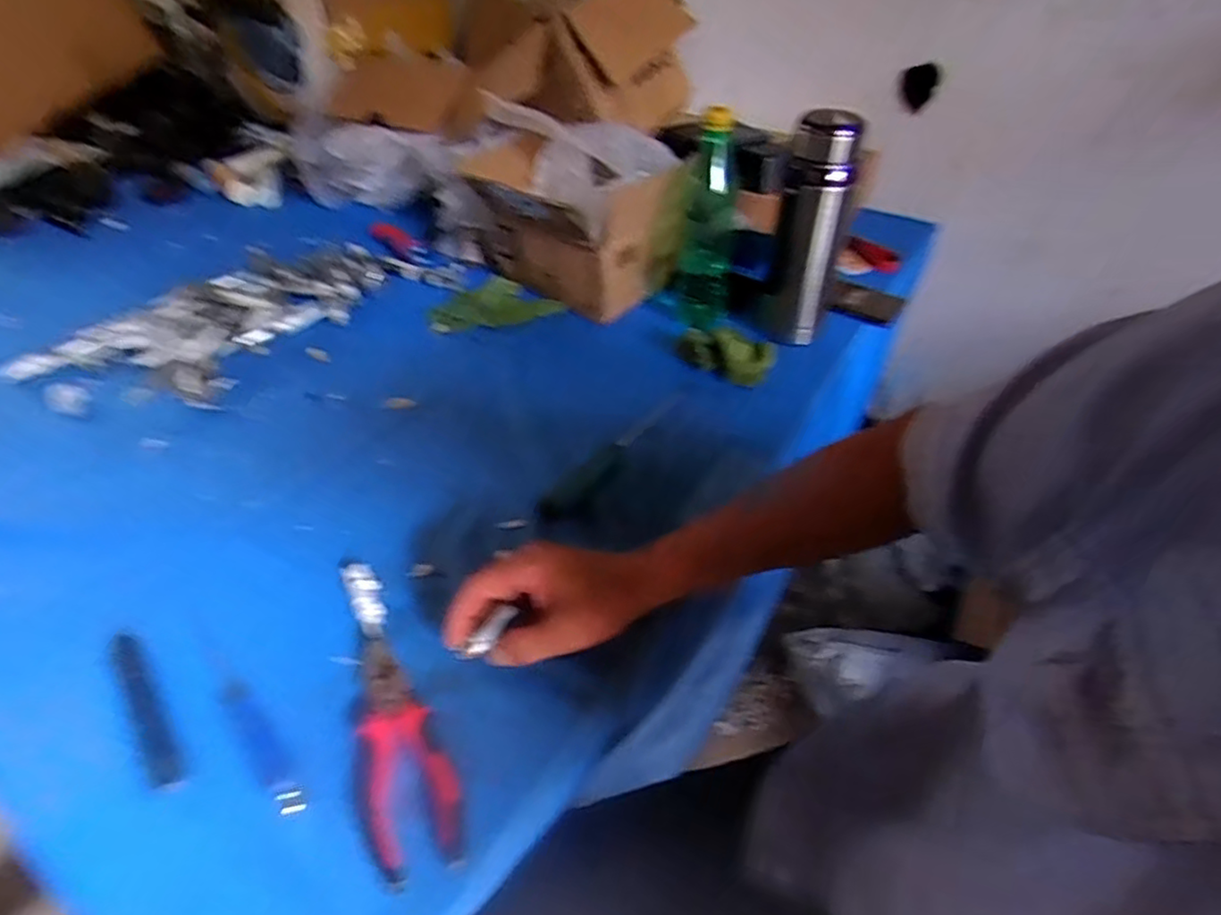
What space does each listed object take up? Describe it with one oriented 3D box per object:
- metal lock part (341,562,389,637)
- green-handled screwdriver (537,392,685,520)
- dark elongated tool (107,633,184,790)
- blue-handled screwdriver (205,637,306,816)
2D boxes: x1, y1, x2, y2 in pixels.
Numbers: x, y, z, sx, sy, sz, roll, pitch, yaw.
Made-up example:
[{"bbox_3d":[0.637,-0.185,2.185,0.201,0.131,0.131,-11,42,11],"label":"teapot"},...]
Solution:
[{"bbox_3d":[-0.191,0.115,0.511,0.024,0.021,0.070,-22,47,-22],"label":"metal lock part"},{"bbox_3d":[0.012,-0.006,0.612,0.028,0.022,0.212,30,51,29],"label":"green-handled screwdriver"},{"bbox_3d":[-0.323,0.172,0.447,0.018,0.009,0.138,-31,50,-29],"label":"dark elongated tool"},{"bbox_3d":[-0.248,0.179,0.440,0.017,0.018,0.162,-33,52,-30],"label":"blue-handled screwdriver"}]

